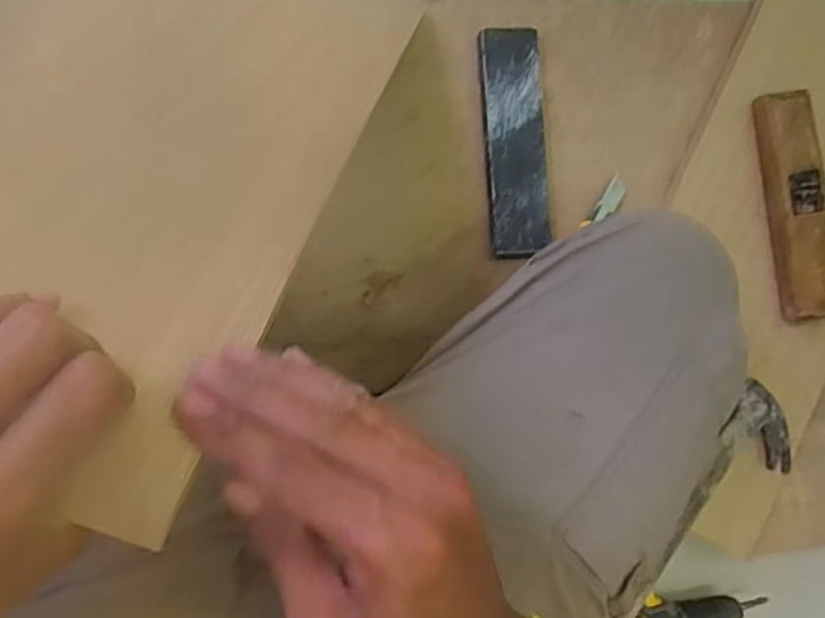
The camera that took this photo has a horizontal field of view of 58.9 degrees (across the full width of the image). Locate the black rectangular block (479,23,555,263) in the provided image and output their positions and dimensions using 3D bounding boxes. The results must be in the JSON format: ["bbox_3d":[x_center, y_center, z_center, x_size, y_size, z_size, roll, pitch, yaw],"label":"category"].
[{"bbox_3d":[0.105,-0.166,0.731,0.062,0.013,0.224,-5,92,-9],"label":"black rectangular block"}]

